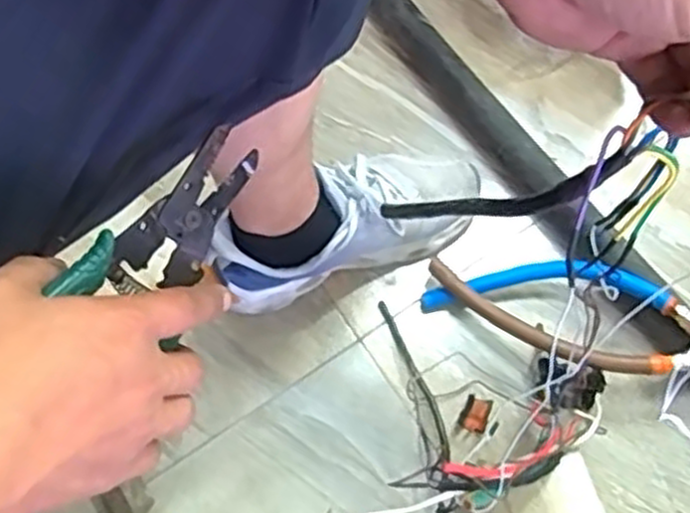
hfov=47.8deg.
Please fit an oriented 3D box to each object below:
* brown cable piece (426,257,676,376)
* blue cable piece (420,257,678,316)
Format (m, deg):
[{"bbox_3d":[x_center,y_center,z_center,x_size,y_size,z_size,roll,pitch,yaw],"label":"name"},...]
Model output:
[{"bbox_3d":[0.177,0.065,0.709,0.226,0.032,0.042,26,74,11],"label":"brown cable piece"},{"bbox_3d":[0.181,0.026,0.717,0.221,0.020,0.049,-1,71,15],"label":"blue cable piece"}]

